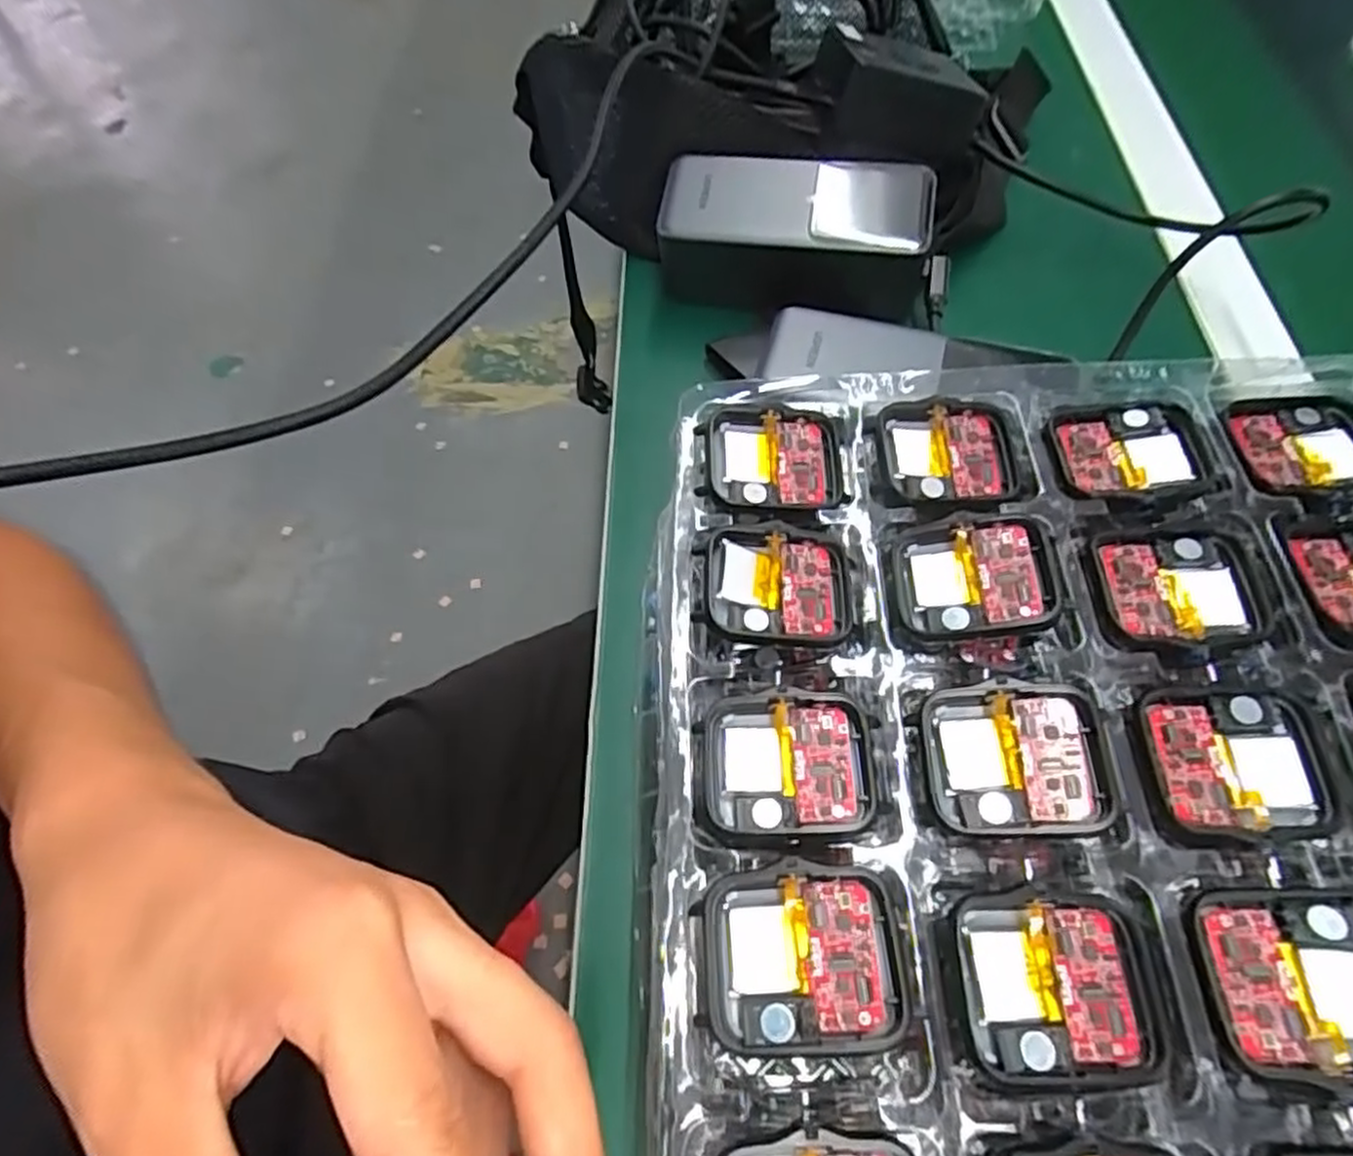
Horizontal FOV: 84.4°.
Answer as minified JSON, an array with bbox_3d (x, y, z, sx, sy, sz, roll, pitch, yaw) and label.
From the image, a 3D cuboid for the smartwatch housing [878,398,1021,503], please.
[{"bbox_3d":[0.089,-0.040,0.240,0.044,0.005,0.037,1,61,2],"label":"smartwatch housing"}]

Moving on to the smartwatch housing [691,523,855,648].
[{"bbox_3d":[0.030,0.002,0.220,0.045,0.006,0.037,1,61,2],"label":"smartwatch housing"}]

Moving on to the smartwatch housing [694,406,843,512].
[{"bbox_3d":[0.031,-0.038,0.242,0.045,0.006,0.038,6,61,4],"label":"smartwatch housing"}]

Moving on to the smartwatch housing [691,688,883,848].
[{"bbox_3d":[0.028,0.050,0.197,0.046,0.011,0.039,-2,61,0],"label":"smartwatch housing"}]

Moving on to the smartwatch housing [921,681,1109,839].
[{"bbox_3d":[0.086,0.046,0.188,0.041,0.009,0.037,0,61,1],"label":"smartwatch housing"}]

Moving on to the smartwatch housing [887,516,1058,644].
[{"bbox_3d":[0.087,-0.001,0.215,0.042,0.009,0.036,1,61,2],"label":"smartwatch housing"}]

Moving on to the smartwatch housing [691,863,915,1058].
[{"bbox_3d":[0.028,0.086,0.168,0.044,0.011,0.037,-5,61,2],"label":"smartwatch housing"}]

